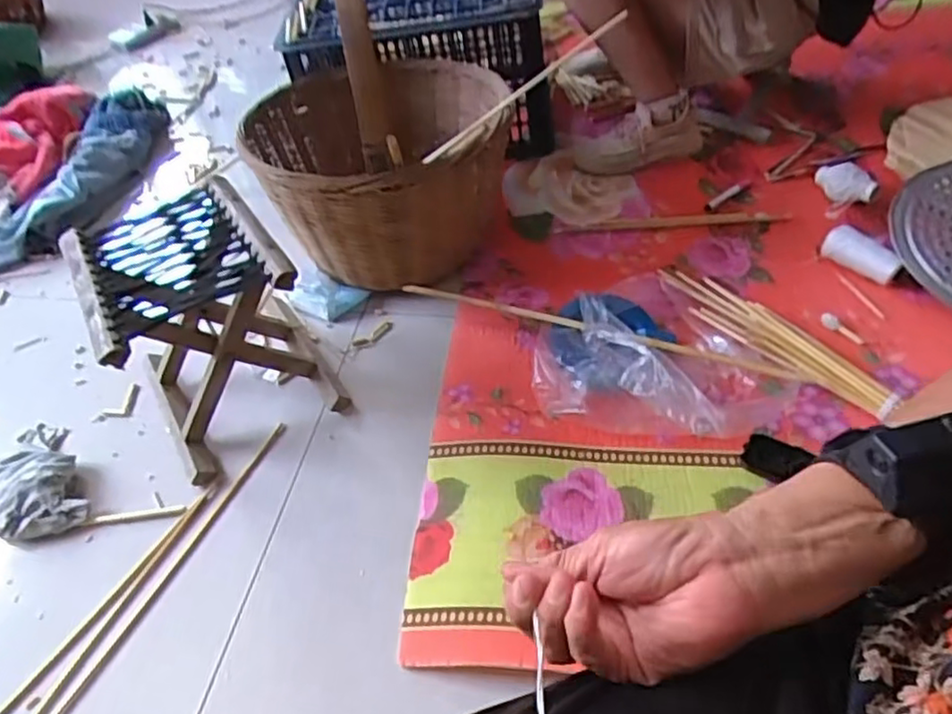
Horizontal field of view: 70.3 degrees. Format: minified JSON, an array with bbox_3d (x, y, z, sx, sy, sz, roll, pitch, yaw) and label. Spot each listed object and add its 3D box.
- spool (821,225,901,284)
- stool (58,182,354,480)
[{"bbox_3d":[0.567,-0.148,0.994,0.045,0.046,0.104,-30,52,-18],"label":"spool"},{"bbox_3d":[-0.337,-0.038,0.865,0.217,0.243,0.237,-29,51,-17],"label":"stool"}]

